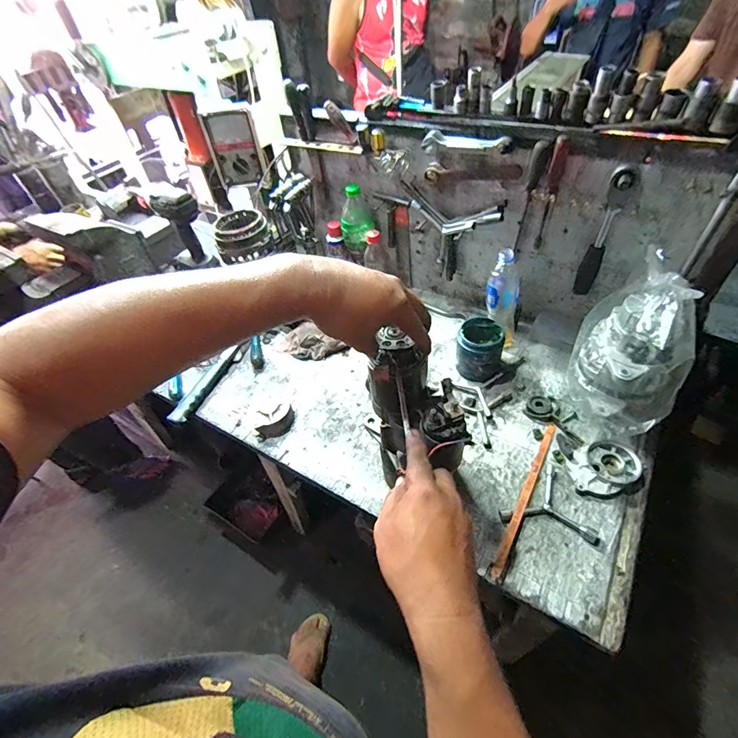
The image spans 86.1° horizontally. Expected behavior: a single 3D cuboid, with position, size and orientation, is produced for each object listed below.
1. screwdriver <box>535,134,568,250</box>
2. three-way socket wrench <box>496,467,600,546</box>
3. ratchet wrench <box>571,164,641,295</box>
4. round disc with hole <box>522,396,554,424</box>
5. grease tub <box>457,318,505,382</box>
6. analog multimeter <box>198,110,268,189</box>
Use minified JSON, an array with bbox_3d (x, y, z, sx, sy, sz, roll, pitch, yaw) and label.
[{"bbox_3d":[0.325,-0.308,0.711,0.023,0.202,0.025,15,56,19],"label":"screwdriver"},{"bbox_3d":[0.273,0.228,0.630,0.124,0.014,0.132,-14,48,-7],"label":"three-way socket wrench"},{"bbox_3d":[0.417,-0.230,0.708,0.041,0.247,0.032,19,53,22],"label":"ratchet wrench"},{"bbox_3d":[0.327,0.078,0.753,0.053,0.012,0.055,-3,48,3],"label":"round disc with hole"},{"bbox_3d":[0.228,-0.039,0.819,0.087,0.095,0.089,-3,48,3],"label":"grease tub"},{"bbox_3d":[-0.332,-0.548,0.984,0.127,0.173,0.044,-13,50,2],"label":"analog multimeter"}]

